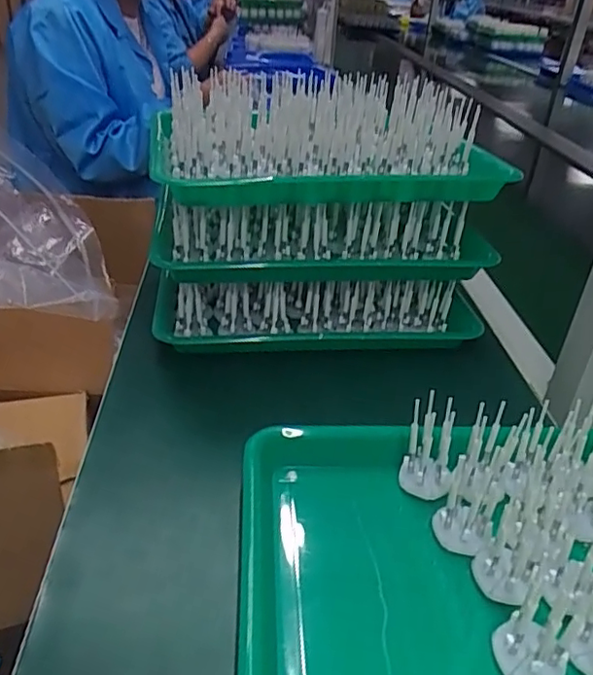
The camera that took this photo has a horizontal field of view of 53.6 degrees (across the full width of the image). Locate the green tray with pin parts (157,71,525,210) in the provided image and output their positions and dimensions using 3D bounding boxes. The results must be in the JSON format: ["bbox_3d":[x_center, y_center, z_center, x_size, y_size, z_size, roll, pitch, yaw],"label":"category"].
[{"bbox_3d":[0.028,-0.203,0.578,0.306,0.077,0.243,-4,34,-13],"label":"green tray with pin parts"}]

